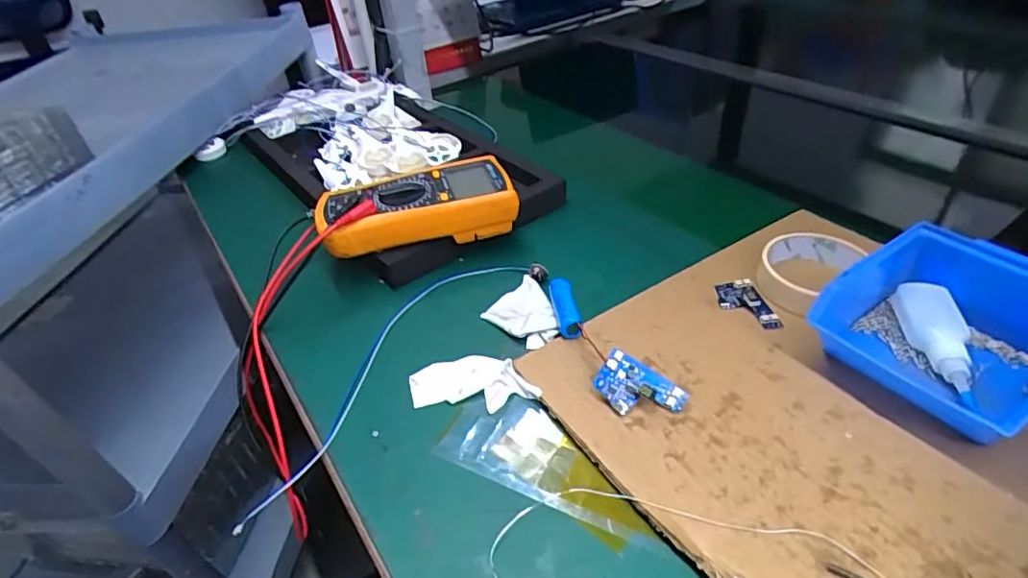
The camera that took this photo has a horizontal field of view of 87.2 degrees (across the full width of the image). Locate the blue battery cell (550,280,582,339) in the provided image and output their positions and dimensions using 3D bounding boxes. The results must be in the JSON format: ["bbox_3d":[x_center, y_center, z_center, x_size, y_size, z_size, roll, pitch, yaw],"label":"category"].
[{"bbox_3d":[0.043,0.016,0.448,0.019,0.021,0.072,-7,26,-1],"label":"blue battery cell"}]

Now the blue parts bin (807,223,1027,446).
[{"bbox_3d":[0.294,0.028,0.364,0.131,0.063,0.129,-30,45,-26],"label":"blue parts bin"}]

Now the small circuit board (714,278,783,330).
[{"bbox_3d":[0.189,0.012,0.442,0.033,0.006,0.059,-13,40,-7],"label":"small circuit board"}]

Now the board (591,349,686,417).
[{"bbox_3d":[0.085,0.070,0.367,0.059,0.009,0.035,32,82,9],"label":"board"}]

